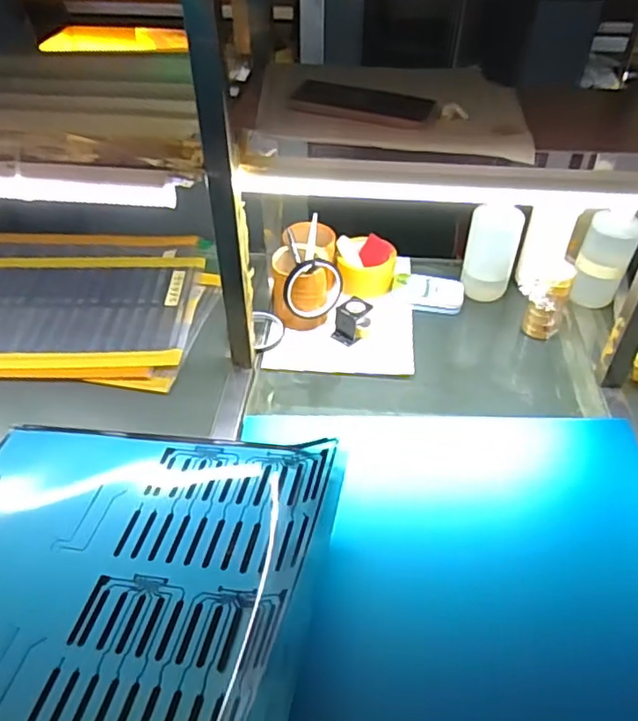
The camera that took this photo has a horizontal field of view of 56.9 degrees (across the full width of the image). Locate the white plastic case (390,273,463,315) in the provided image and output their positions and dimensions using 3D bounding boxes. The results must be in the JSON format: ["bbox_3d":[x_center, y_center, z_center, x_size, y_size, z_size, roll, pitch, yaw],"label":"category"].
[{"bbox_3d":[0.174,-0.108,0.935,0.112,0.013,0.071,11,45,12],"label":"white plastic case"}]

